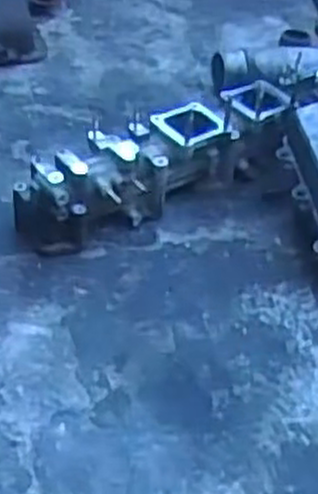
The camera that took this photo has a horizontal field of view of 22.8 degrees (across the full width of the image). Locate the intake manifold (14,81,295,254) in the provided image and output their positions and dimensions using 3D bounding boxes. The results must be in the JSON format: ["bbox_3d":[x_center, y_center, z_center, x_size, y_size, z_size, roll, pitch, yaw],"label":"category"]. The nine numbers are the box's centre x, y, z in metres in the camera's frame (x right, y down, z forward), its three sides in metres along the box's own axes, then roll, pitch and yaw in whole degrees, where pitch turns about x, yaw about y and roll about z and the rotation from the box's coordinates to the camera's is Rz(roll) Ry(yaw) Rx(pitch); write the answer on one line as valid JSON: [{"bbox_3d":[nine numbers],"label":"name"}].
[{"bbox_3d":[0.001,-0.143,1.340,0.493,0.169,0.114,-23,48,-27],"label":"intake manifold"}]

